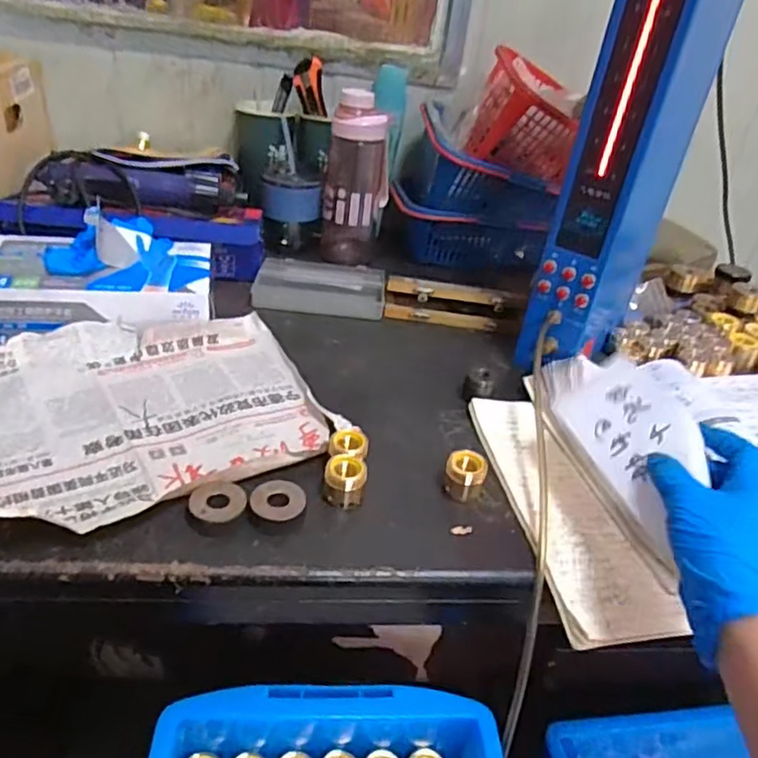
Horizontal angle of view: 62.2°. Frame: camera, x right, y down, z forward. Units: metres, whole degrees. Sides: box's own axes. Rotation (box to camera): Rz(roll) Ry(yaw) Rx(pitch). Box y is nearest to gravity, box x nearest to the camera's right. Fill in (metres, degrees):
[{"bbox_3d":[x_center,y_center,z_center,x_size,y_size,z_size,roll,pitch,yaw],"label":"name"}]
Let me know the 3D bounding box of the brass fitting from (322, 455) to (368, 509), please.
[{"bbox_3d":[-0.026,0.078,0.482,0.030,0.027,0.028,9,33,2],"label":"brass fitting"}]

